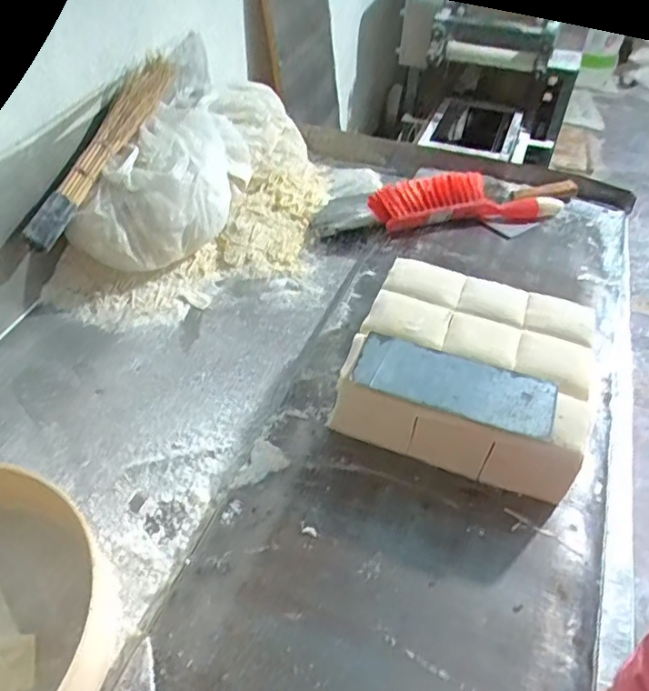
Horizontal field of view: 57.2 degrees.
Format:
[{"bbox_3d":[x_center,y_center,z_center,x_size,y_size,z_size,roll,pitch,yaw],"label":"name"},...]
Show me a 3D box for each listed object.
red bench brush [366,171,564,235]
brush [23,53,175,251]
[{"bbox_3d":[0.231,-0.236,0.951,0.320,0.079,0.077,-5,45,-7],"label":"red bench brush"},{"bbox_3d":[-0.310,-0.280,0.835,0.050,0.042,0.371,14,63,14],"label":"brush"}]

